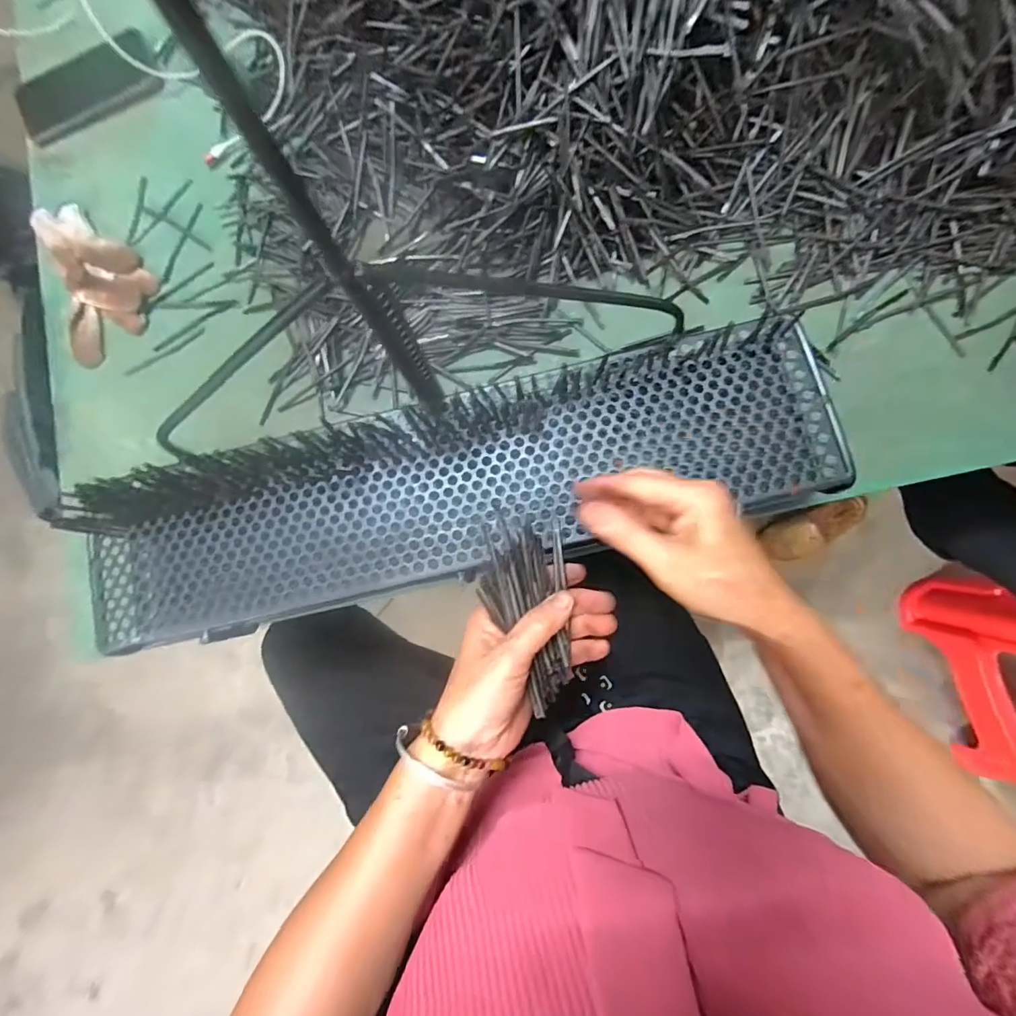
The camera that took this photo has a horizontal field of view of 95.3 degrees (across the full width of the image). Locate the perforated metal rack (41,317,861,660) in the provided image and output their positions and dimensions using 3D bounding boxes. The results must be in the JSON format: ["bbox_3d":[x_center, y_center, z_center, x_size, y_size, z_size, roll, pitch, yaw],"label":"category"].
[{"bbox_3d":[-0.044,-0.018,0.359,0.590,0.033,0.136,-13,83,3],"label":"perforated metal rack"}]

